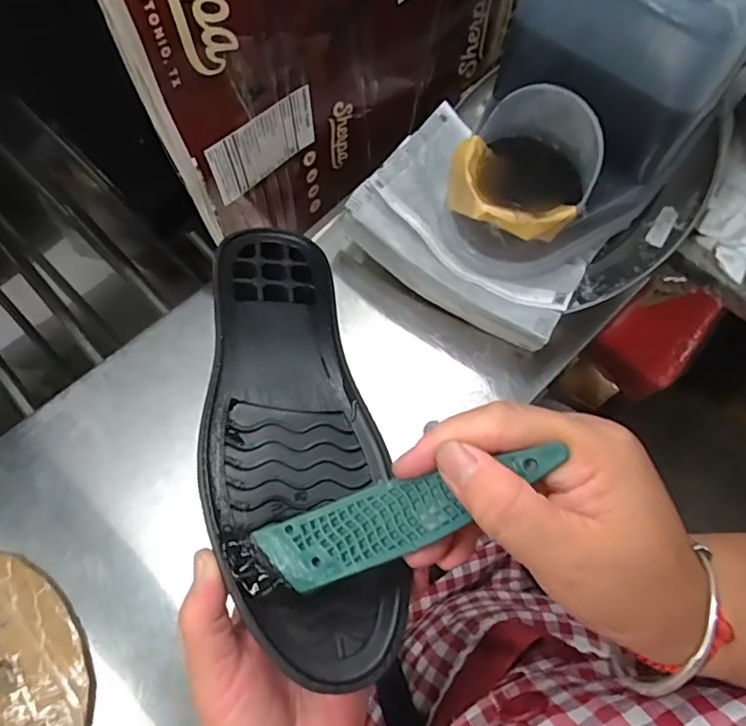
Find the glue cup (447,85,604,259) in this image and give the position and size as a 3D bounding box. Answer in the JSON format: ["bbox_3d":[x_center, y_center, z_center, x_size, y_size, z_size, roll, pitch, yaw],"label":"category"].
[{"bbox_3d":[0.099,-0.125,0.384,0.093,0.086,0.098,29,68,10],"label":"glue cup"}]

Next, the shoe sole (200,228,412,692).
[{"bbox_3d":[-0.041,0.021,0.282,0.078,0.033,0.243,-9,61,-6],"label":"shoe sole"}]

